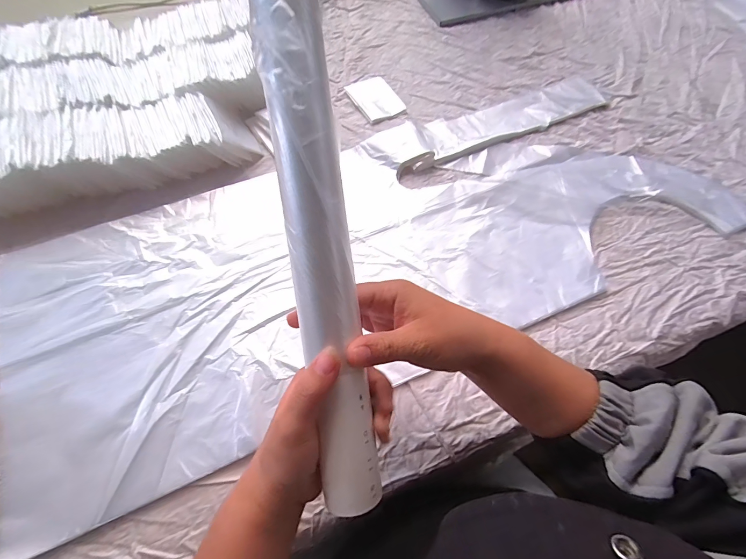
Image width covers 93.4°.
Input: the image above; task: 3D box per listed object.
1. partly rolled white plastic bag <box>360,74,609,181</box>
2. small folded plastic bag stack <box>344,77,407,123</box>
[{"bbox_3d":[0.176,-0.235,0.514,0.379,0.018,0.074,-22,67,-12],"label":"partly rolled white plastic bag"},{"bbox_3d":[0.003,-0.278,0.538,0.064,0.006,0.094,-27,68,-14],"label":"small folded plastic bag stack"}]

